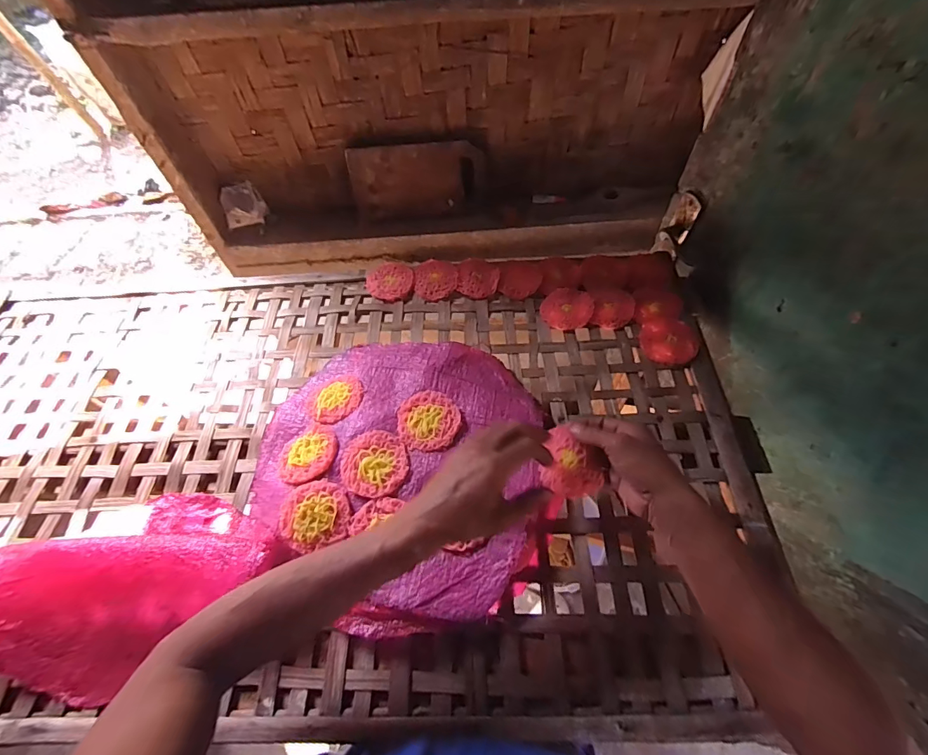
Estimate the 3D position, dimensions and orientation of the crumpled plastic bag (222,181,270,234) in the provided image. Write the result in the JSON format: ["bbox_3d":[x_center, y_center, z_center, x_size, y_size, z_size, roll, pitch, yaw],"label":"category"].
[{"bbox_3d":[-0.501,-0.386,0.979,0.092,0.088,0.043,-14,59,-5],"label":"crumpled plastic bag"}]

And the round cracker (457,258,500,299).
[{"bbox_3d":[0.024,-0.167,0.720,0.068,0.024,0.074,-1,59,2],"label":"round cracker"}]

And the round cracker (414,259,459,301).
[{"bbox_3d":[-0.046,-0.163,0.720,0.070,0.004,0.072,0,78,2],"label":"round cracker"}]

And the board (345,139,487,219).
[{"bbox_3d":[-0.101,-0.430,0.939,0.281,0.145,0.015,-6,36,-1],"label":"board"}]

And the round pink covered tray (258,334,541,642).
[{"bbox_3d":[-0.087,0.108,0.540,0.347,0.049,0.358,-1,59,2],"label":"round pink covered tray"}]

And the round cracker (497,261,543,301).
[{"bbox_3d":[0.092,-0.160,0.709,0.068,0.005,0.061,6,86,6],"label":"round cracker"}]

